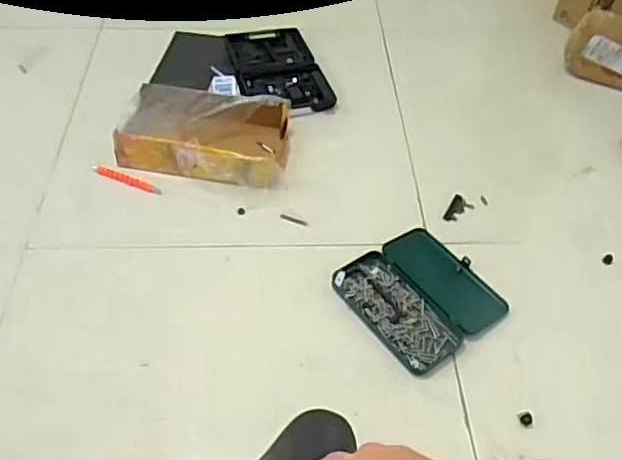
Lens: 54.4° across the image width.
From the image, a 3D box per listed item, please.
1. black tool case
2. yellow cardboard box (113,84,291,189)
[{"bbox_3d":[-0.081,-0.402,1.521,0.210,0.027,0.325,-10,52,-11],"label":"black tool case"},{"bbox_3d":[-0.232,-0.210,1.325,0.346,0.086,0.217,8,51,4],"label":"yellow cardboard box"}]

